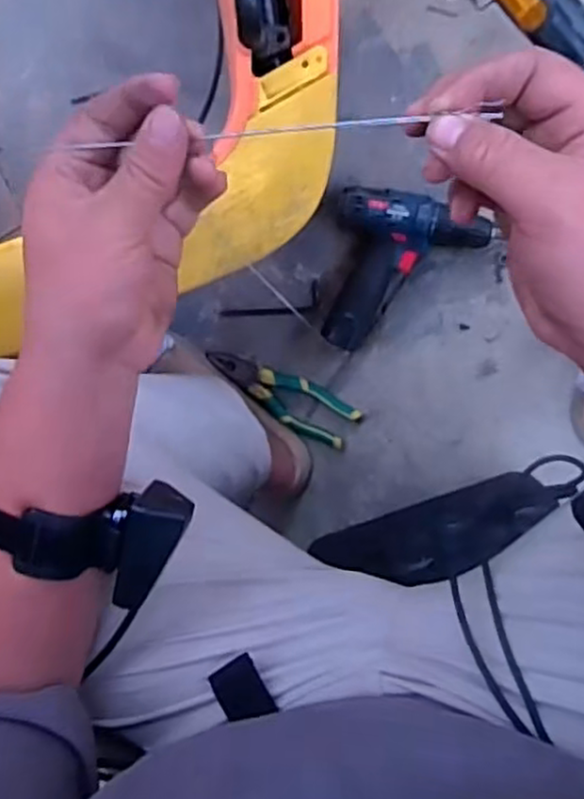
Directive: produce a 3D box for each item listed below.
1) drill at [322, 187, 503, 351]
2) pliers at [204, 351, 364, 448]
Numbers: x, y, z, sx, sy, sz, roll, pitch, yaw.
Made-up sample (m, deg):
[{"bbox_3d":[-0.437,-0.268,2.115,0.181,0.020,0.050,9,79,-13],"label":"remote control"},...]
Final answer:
[{"bbox_3d":[0.139,-0.149,0.845,0.179,0.062,0.185,9,98,5],"label":"drill"},{"bbox_3d":[-0.014,-0.009,0.896,0.208,0.024,0.067,33,99,2],"label":"pliers"}]

